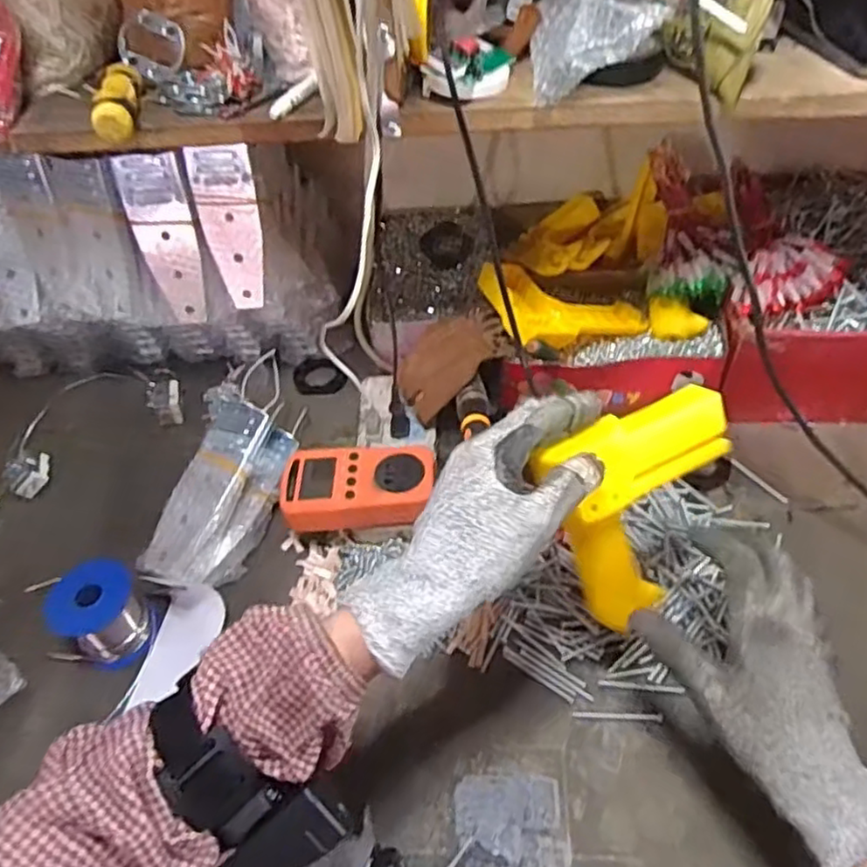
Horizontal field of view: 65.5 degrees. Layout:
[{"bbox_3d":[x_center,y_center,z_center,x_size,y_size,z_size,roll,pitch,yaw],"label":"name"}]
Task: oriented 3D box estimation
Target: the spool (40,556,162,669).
[{"bbox_3d":[-0.264,0.145,0.541,0.061,0.066,0.062,-3,49,3],"label":"spool"}]

